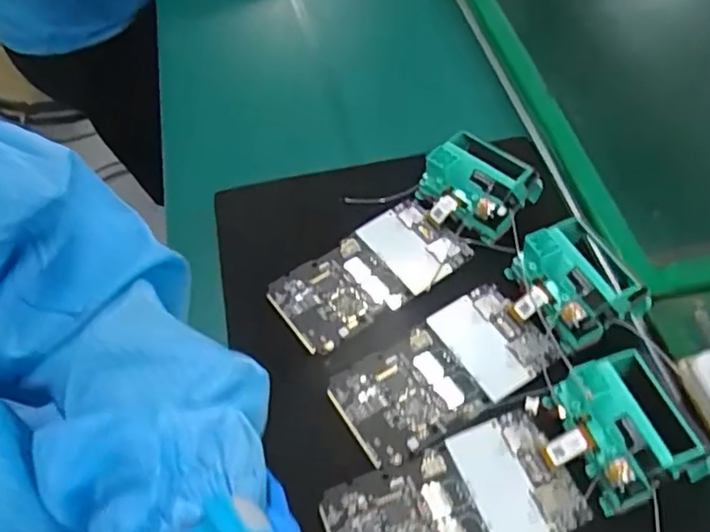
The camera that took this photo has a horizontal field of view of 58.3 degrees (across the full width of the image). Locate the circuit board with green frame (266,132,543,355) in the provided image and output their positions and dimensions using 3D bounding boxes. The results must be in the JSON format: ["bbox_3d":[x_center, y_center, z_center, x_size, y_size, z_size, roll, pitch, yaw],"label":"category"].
[{"bbox_3d":[0.033,-0.019,0.438,0.194,0.034,0.068,-36,60,-8],"label":"circuit board with green frame"}]

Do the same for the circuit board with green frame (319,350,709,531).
[{"bbox_3d":[0.080,0.113,0.336,0.191,0.028,0.069,-24,56,-2],"label":"circuit board with green frame"}]

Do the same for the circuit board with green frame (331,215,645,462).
[{"bbox_3d":[0.079,0.045,0.386,0.189,0.029,0.067,-32,58,-7],"label":"circuit board with green frame"}]

